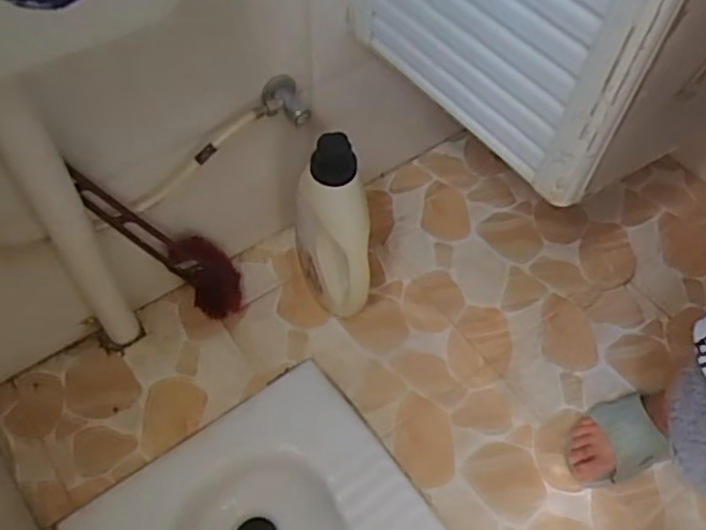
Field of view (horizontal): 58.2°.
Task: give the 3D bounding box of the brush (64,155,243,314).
[{"bbox_3d":[-0.265,-0.031,0.867,0.059,0.370,0.083,-21,57,14],"label":"brush"}]

